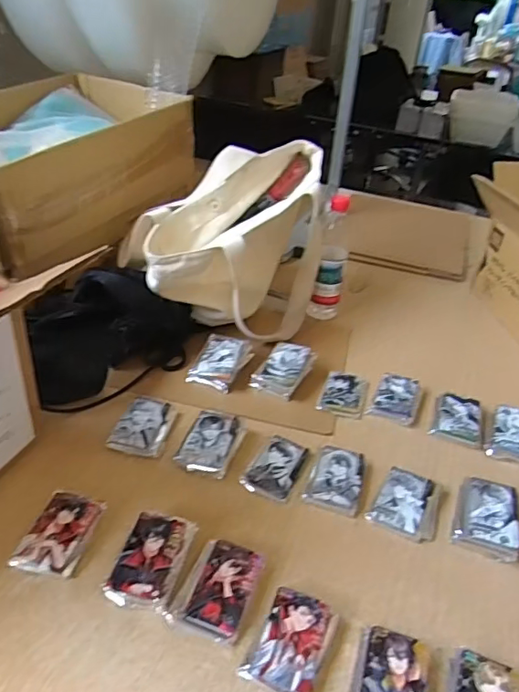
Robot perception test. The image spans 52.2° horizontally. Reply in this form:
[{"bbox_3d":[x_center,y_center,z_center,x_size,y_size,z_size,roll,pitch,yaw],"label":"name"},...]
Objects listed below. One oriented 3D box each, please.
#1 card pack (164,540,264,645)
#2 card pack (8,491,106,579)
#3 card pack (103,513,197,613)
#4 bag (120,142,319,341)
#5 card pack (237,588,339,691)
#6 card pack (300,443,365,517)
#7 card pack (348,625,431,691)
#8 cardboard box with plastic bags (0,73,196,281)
[{"bbox_3d":[-0.039,0.235,0.513,0.065,0.021,0.088,17,36,15],"label":"card pack"},{"bbox_3d":[-0.204,0.193,0.543,0.058,0.021,0.086,11,35,7],"label":"card pack"},{"bbox_3d":[-0.107,0.212,0.527,0.062,0.029,0.084,13,35,9],"label":"card pack"},{"bbox_3d":[-0.039,-0.150,0.833,0.199,0.258,0.324,31,41,32],"label":"bag"},{"bbox_3d":[0.030,0.269,0.479,0.062,0.020,0.087,20,36,19],"label":"card pack"},{"bbox_3d":[0.093,0.155,0.634,0.061,0.013,0.083,14,35,10],"label":"card pack"},{"bbox_3d":[0.113,0.293,0.458,0.064,0.024,0.084,17,35,14],"label":"card pack"},{"bbox_3d":[-0.365,-0.322,0.931,0.304,0.182,0.520,22,37,21],"label":"cardboard box with plastic bags"}]

